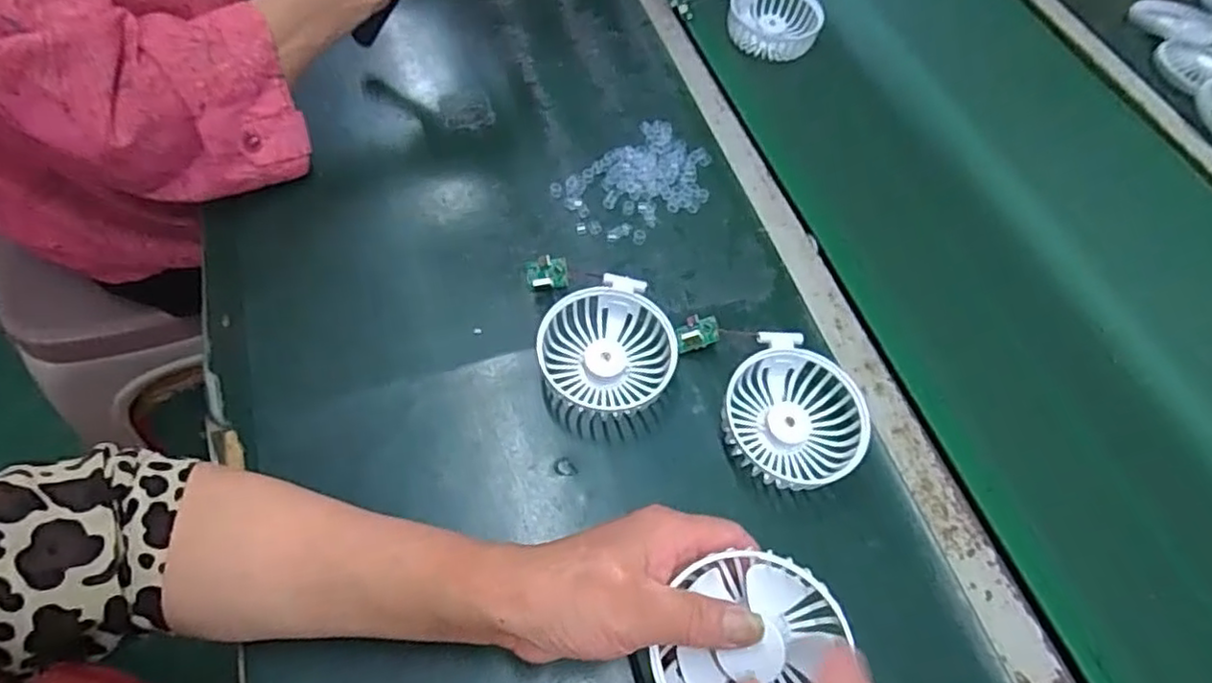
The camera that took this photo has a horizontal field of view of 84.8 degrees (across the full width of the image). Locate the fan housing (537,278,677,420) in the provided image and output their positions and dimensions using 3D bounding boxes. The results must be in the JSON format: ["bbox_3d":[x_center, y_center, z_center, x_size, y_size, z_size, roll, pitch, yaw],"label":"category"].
[{"bbox_3d":[0.001,0.006,0.451,0.085,0.032,0.084,2,60,-3],"label":"fan housing"}]

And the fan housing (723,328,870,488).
[{"bbox_3d":[0.122,0.050,0.434,0.089,0.034,0.086,2,60,-3],"label":"fan housing"}]

